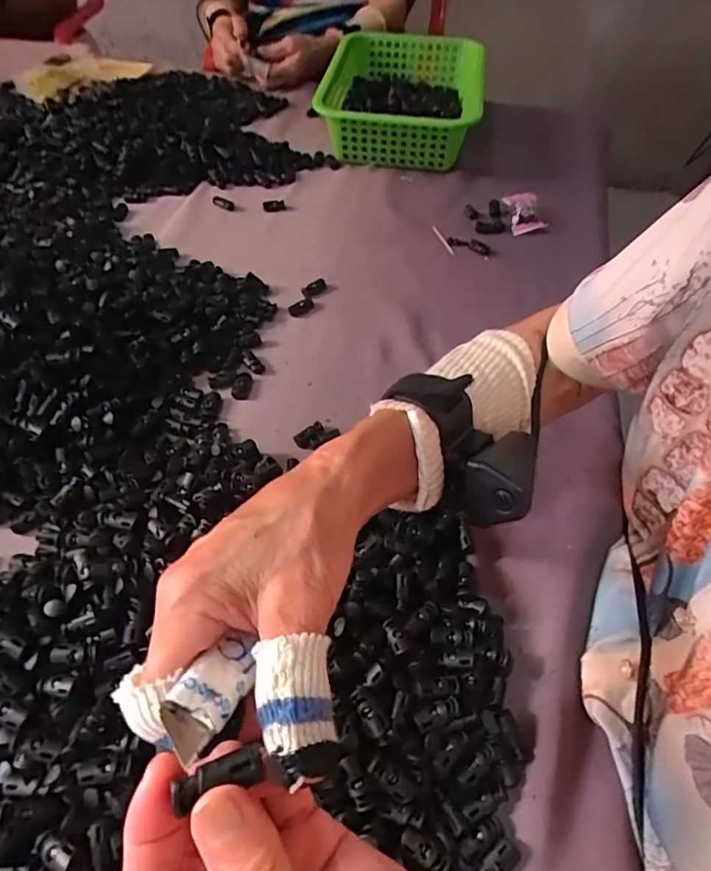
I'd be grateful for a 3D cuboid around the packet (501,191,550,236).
[{"bbox_3d":[0.213,-0.280,0.669,0.042,0.022,0.061,-7,54,-6],"label":"packet"}]

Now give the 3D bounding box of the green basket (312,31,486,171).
[{"bbox_3d":[0.073,-0.504,0.799,0.218,0.083,0.296,7,54,4],"label":"green basket"}]

